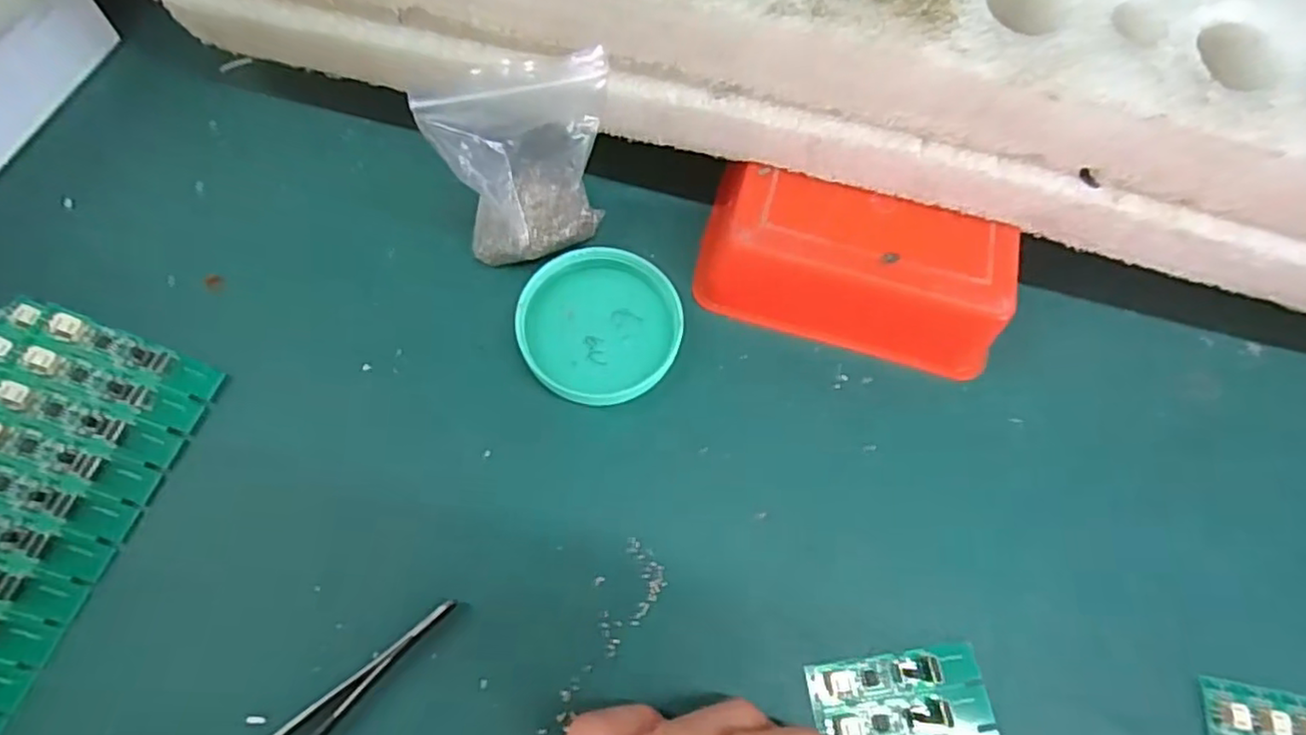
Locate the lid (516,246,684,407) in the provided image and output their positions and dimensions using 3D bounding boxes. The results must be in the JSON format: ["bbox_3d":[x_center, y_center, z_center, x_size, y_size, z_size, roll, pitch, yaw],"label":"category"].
[{"bbox_3d":[-0.022,-0.018,0.272,0.065,0.014,0.064,1,67,-3],"label":"lid"}]

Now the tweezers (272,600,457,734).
[{"bbox_3d":[-0.112,0.116,0.209,0.112,0.005,0.015,-41,75,-18],"label":"tweezers"}]

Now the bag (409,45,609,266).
[{"bbox_3d":[-0.047,-0.077,0.256,0.064,0.081,0.031,-20,70,-11],"label":"bag"}]

